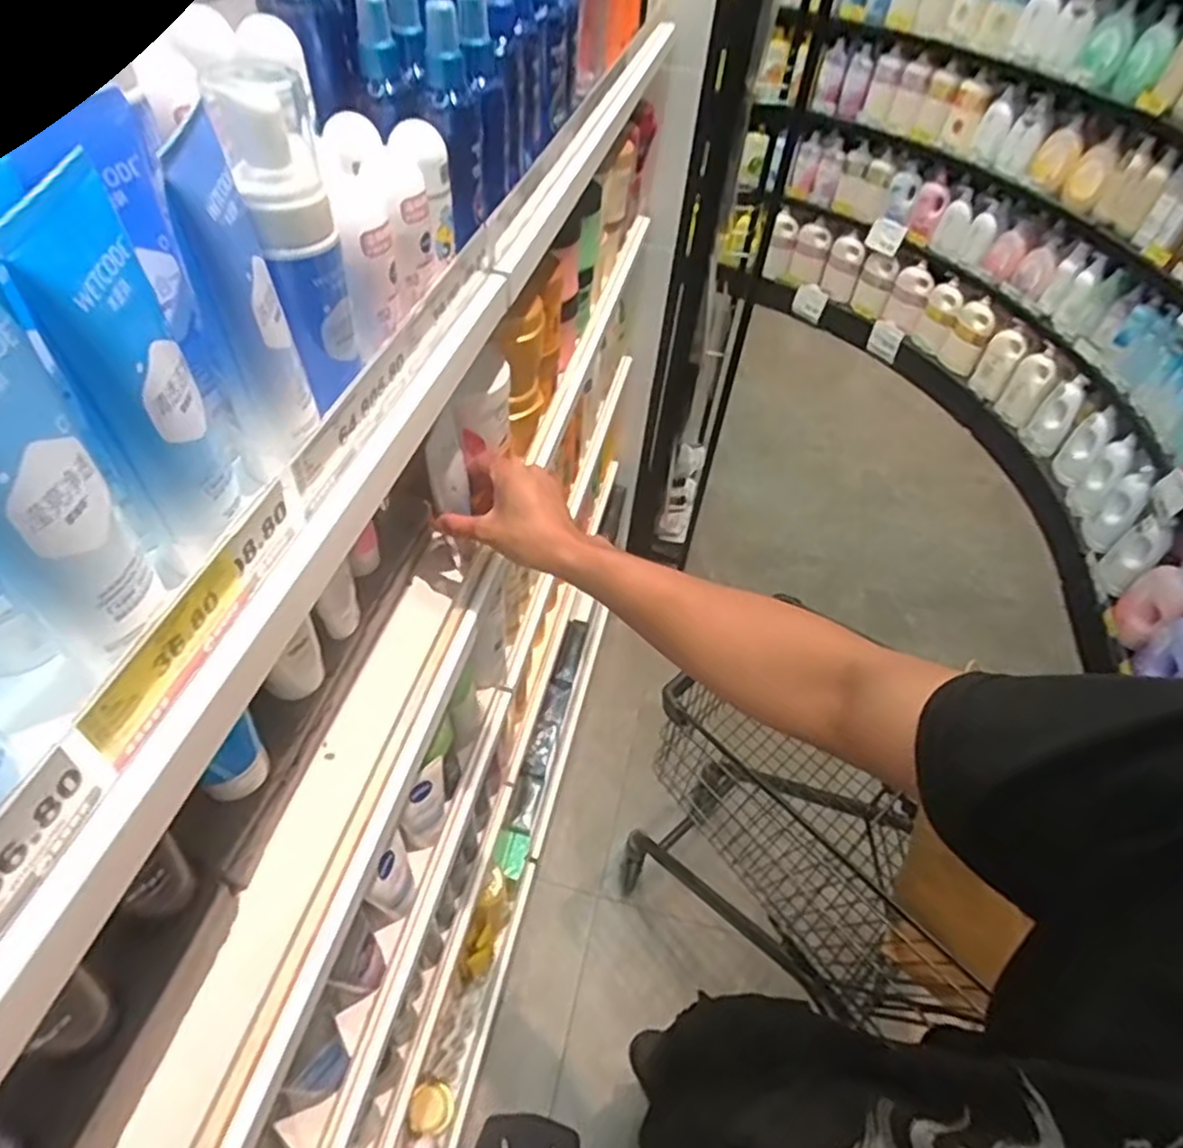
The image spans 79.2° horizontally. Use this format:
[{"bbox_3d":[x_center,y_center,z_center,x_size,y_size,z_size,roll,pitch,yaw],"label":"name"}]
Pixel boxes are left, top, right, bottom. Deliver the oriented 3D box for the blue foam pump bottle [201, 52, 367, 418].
[{"bbox_3d":[-0.142,-0.157,0.346,0.040,0.143,0.042,-17,53,-19],"label":"blue foam pump bottle"}]

